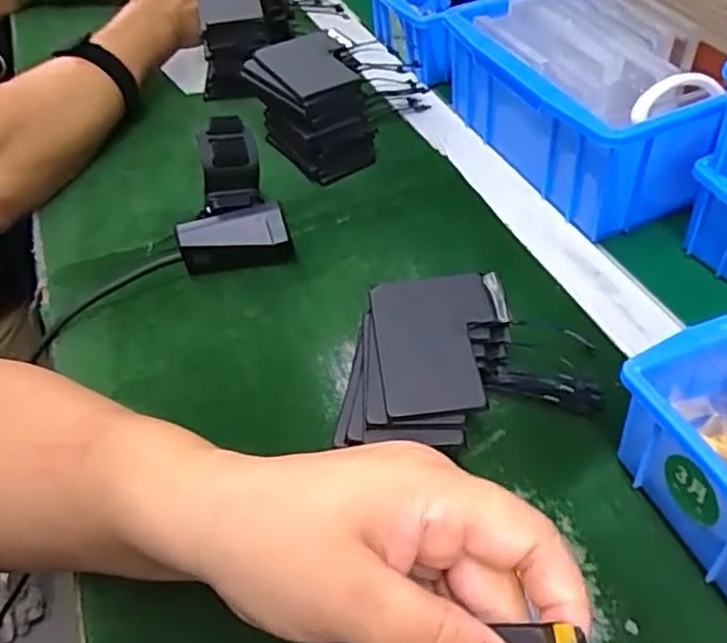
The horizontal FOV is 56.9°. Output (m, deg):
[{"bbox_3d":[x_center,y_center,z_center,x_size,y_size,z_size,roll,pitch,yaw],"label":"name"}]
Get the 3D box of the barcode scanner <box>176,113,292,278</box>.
[{"bbox_3d":[-0.086,-0.078,0.423,0.067,0.068,0.067,-12,47,-4],"label":"barcode scanner"}]

